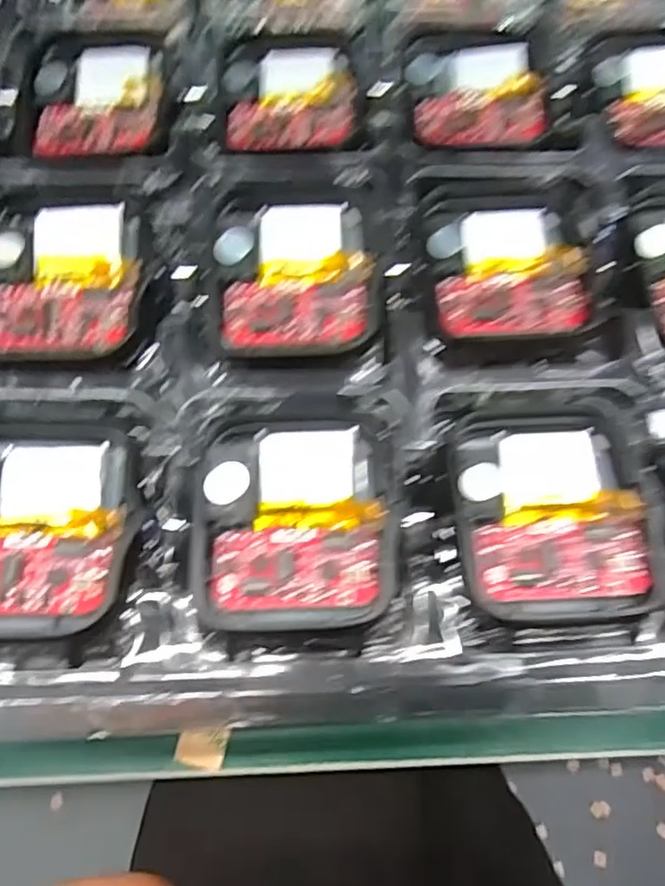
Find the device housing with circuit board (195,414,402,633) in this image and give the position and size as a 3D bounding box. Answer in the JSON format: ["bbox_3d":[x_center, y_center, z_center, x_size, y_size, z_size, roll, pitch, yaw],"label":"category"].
[{"bbox_3d":[-0.007,0.015,0.117,0.037,0.006,0.040,0,69,0],"label":"device housing with circuit board"}]

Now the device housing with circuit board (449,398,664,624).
[{"bbox_3d":[0.044,0.012,0.120,0.038,0.007,0.043,-3,70,-1],"label":"device housing with circuit board"}]

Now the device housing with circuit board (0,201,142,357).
[{"bbox_3d":[-0.059,-0.037,0.135,0.032,0.005,0.036,-4,70,-1],"label":"device housing with circuit board"}]

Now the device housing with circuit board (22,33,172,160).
[{"bbox_3d":[-0.059,-0.090,0.156,0.034,0.004,0.039,-4,70,-1],"label":"device housing with circuit board"}]

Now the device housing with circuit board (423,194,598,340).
[{"bbox_3d":[0.040,-0.041,0.137,0.036,0.004,0.037,-2,69,-1],"label":"device housing with circuit board"}]

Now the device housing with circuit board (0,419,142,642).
[{"bbox_3d":[-0.056,0.015,0.113,0.036,0.010,0.041,4,70,1],"label":"device housing with circuit board"}]

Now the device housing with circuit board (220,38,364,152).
[{"bbox_3d":[-0.011,-0.091,0.157,0.035,0.004,0.040,-4,70,-1],"label":"device housing with circuit board"}]

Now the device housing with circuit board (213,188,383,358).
[{"bbox_3d":[-0.008,-0.039,0.136,0.035,0.006,0.040,-4,70,-1],"label":"device housing with circuit board"}]

